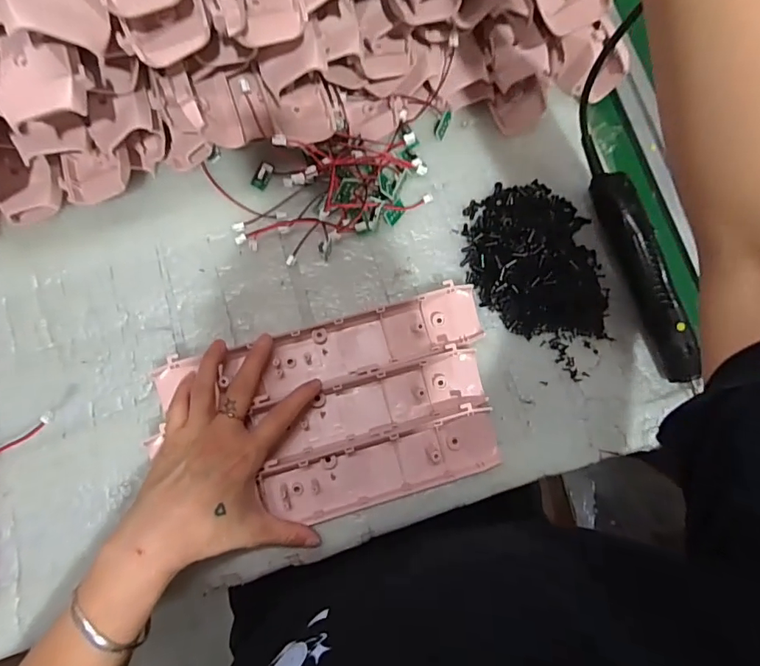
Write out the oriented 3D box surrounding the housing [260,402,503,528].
[{"bbox_3d":[0.005,0.110,0.396,0.193,0.029,0.049,-15,77,-6],"label":"housing"}]

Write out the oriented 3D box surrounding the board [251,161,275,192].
[{"bbox_3d":[-0.111,-0.151,0.460,0.013,0.008,0.028,24,76,4],"label":"board"}]

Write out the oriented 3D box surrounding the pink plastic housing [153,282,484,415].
[{"bbox_3d":[-0.045,0.017,0.416,0.273,0.026,0.053,-14,77,-7],"label":"pink plastic housing"}]

